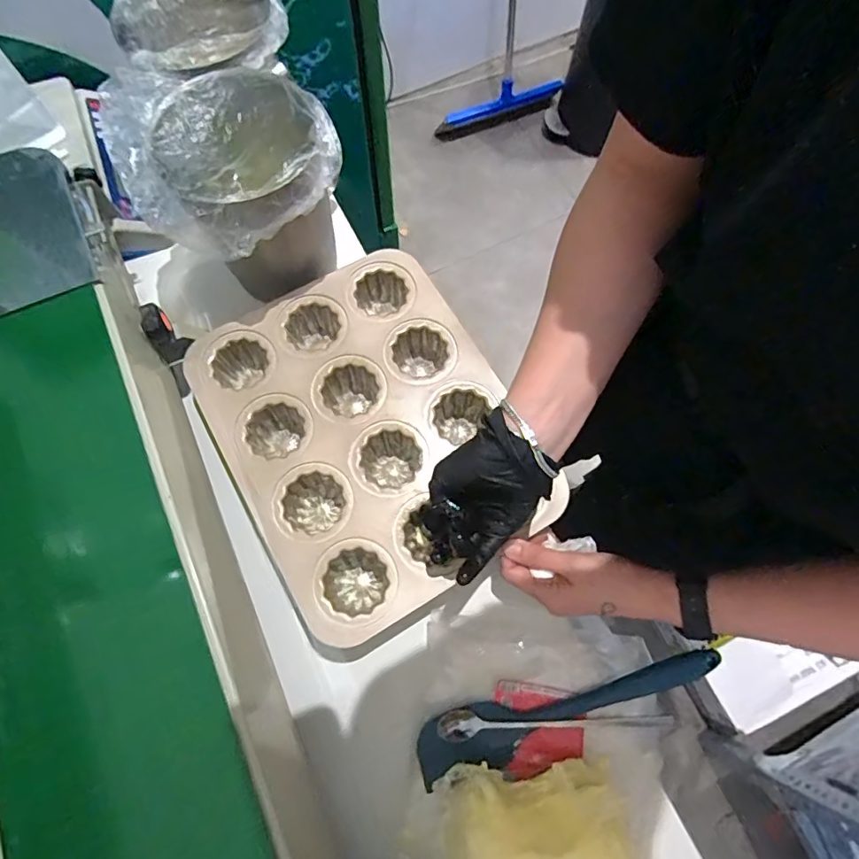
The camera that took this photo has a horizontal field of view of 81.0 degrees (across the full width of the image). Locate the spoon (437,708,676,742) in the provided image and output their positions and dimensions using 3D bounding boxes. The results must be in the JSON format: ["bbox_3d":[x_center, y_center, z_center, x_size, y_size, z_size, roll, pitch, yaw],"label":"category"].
[{"bbox_3d":[0.108,0.245,0.426,0.201,0.027,0.021,-2,72,-1],"label":"spoon"}]

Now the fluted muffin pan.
[{"bbox_3d":[-0.057,0.002,0.484,0.250,0.058,0.312,-29,74,-9],"label":"fluted muffin pan"}]

